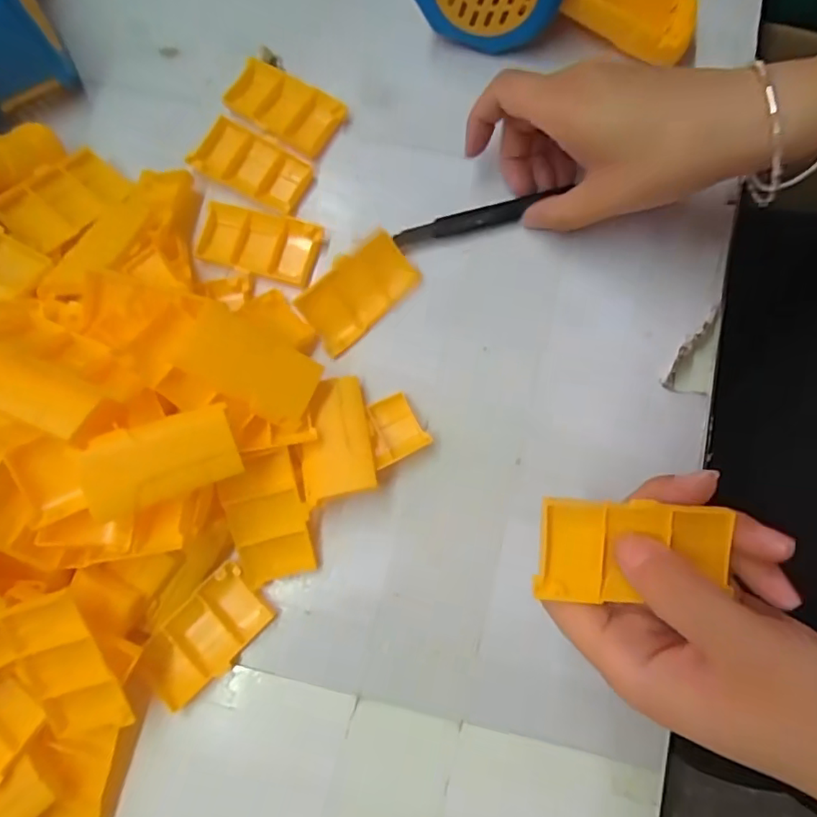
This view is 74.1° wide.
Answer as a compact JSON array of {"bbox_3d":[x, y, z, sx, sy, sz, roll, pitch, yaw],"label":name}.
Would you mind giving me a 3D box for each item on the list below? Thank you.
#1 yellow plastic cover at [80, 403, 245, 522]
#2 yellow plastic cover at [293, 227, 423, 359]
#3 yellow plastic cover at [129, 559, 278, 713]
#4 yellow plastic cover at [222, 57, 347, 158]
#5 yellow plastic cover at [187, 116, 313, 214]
[{"bbox_3d":[-0.107,0.021,0.234,0.062,0.009,0.034,-16,85,-21],"label":"yellow plastic cover"},{"bbox_3d":[-0.027,-0.063,0.291,0.064,0.004,0.038,-42,114,-5],"label":"yellow plastic cover"},{"bbox_3d":[-0.099,0.111,0.264,0.035,0.009,0.064,43,82,8],"label":"yellow plastic cover"},{"bbox_3d":[-0.072,-0.175,0.319,0.066,0.013,0.034,32,81,7],"label":"yellow plastic cover"},{"bbox_3d":[-0.089,-0.140,0.312,0.063,0.011,0.035,27,80,6],"label":"yellow plastic cover"}]

